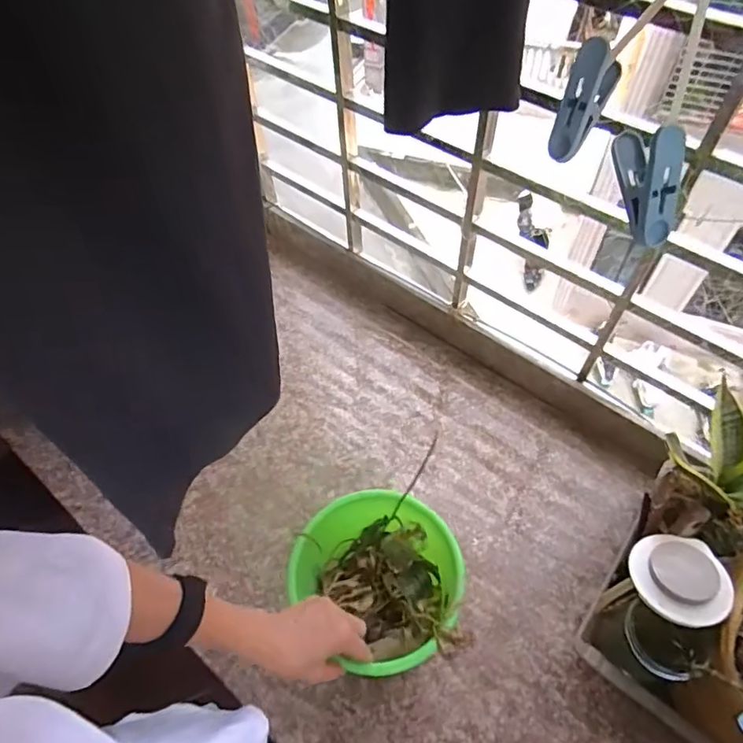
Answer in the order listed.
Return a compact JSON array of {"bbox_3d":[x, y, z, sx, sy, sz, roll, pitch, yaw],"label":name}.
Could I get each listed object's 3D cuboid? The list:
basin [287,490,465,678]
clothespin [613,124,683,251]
[{"bbox_3d":[0.014,0.255,0.671,0.183,0.102,0.198,-1,55,1],"label":"basin"},{"bbox_3d":[0.121,-0.082,0.237,0.018,0.049,0.032,-7,28,8],"label":"clothespin"}]

